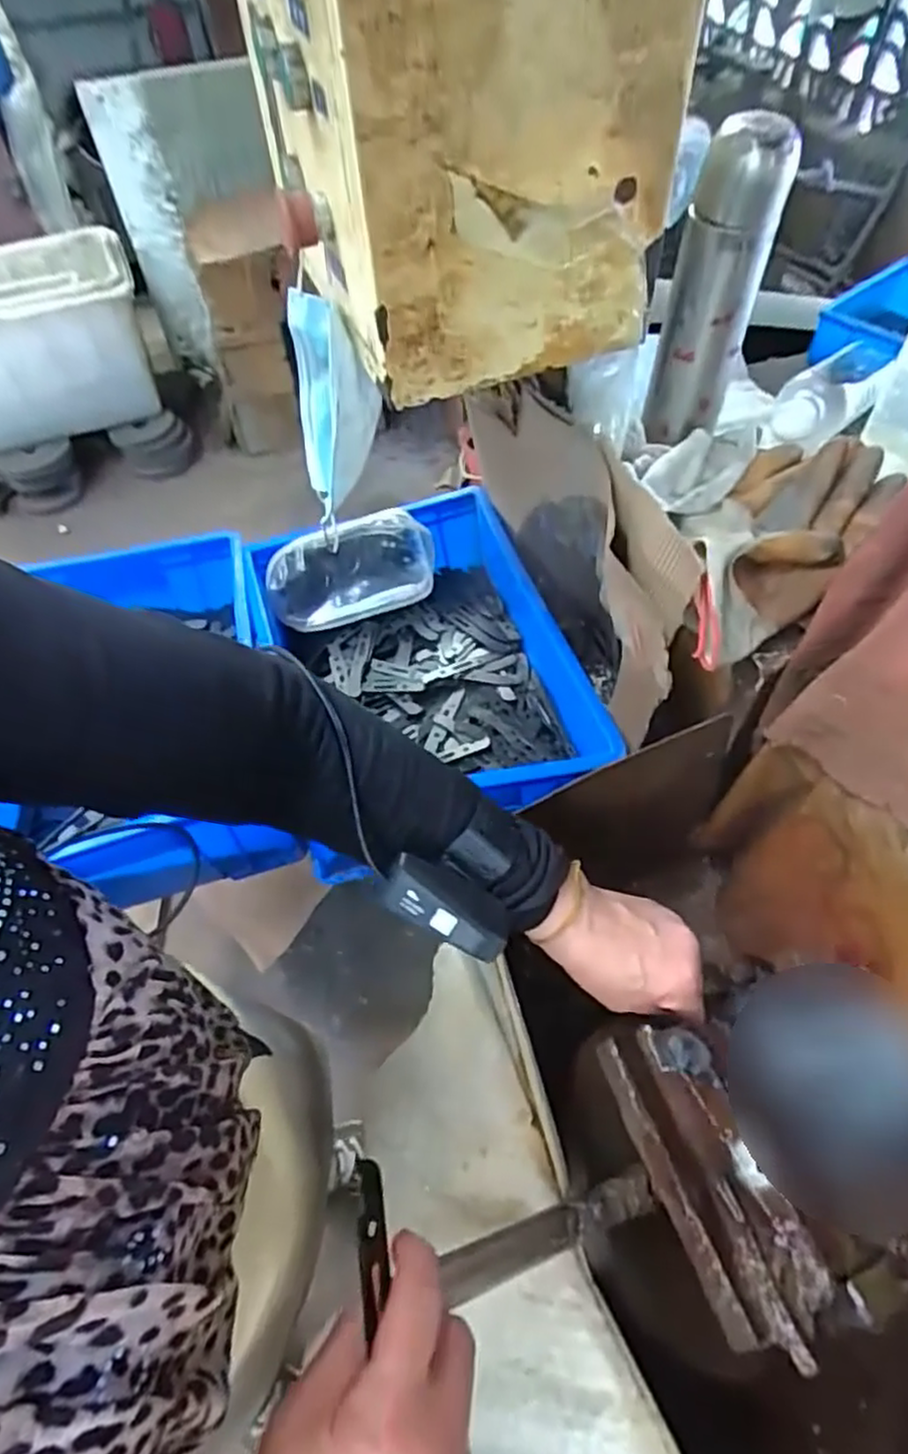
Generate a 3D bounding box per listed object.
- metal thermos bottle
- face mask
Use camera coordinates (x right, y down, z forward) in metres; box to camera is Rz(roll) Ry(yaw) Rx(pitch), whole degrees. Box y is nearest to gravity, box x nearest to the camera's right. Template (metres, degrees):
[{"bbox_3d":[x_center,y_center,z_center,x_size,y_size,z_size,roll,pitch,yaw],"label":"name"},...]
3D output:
[{"bbox_3d":[0.204,-0.339,0.559,0.064,0.221,0.056,13,56,11],"label":"metal thermos bottle"},{"bbox_3d":[-0.098,-0.257,0.575,0.062,0.157,0.115,-14,55,-7],"label":"face mask"}]

